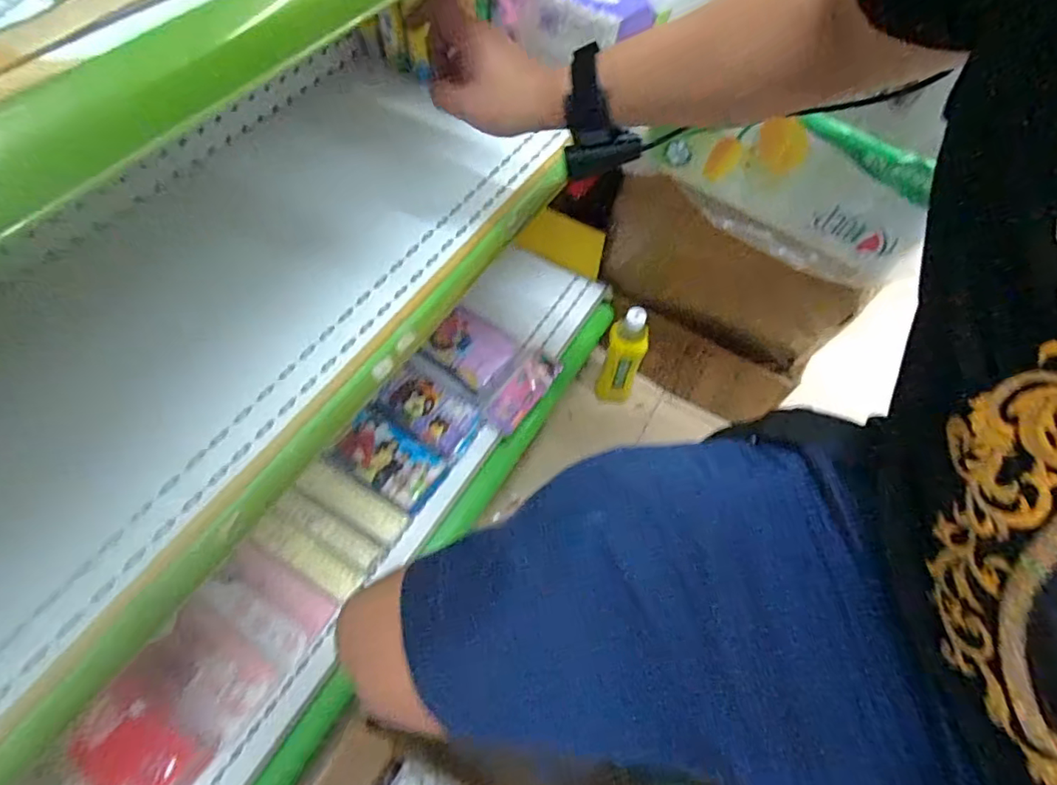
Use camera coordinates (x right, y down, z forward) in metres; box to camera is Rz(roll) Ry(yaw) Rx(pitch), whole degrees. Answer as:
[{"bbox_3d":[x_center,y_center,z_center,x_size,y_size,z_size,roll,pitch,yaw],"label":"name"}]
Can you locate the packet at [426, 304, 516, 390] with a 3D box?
[{"bbox_3d":[-0.084,-0.069,0.807,0.116,0.029,0.103,35,64,17],"label":"packet"}]

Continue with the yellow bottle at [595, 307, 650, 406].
[{"bbox_3d":[0.161,-0.057,0.917,0.062,0.222,0.064,17,60,8],"label":"yellow bottle"}]

